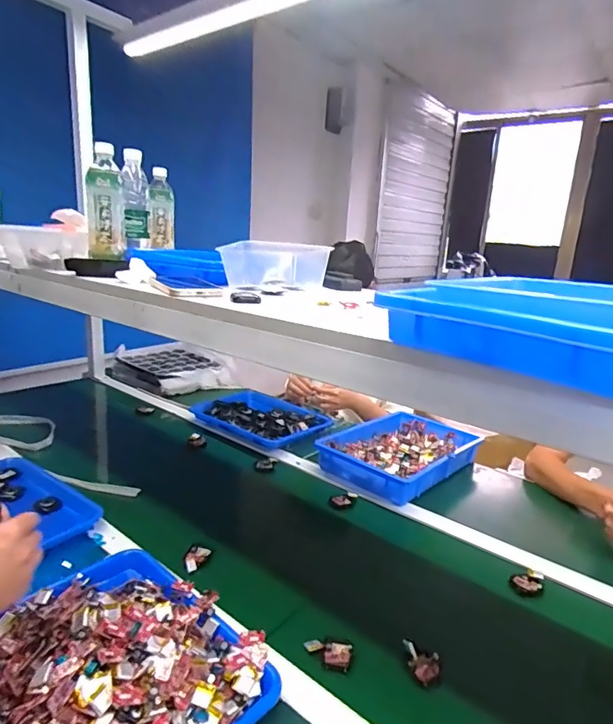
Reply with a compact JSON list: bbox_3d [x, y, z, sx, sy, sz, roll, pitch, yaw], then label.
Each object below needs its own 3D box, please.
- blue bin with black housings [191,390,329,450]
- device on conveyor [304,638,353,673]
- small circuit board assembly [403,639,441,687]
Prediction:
[{"bbox_3d":[-0.114,0.139,1.256,0.333,0.042,0.254,17,20,41],"label":"blue bin with black housings"},{"bbox_3d":[0.027,0.368,0.606,0.059,0.011,0.041,6,15,10],"label":"device on conveyor"},{"bbox_3d":[0.142,0.368,0.586,0.043,0.024,0.040,6,15,7],"label":"small circuit board assembly"}]

